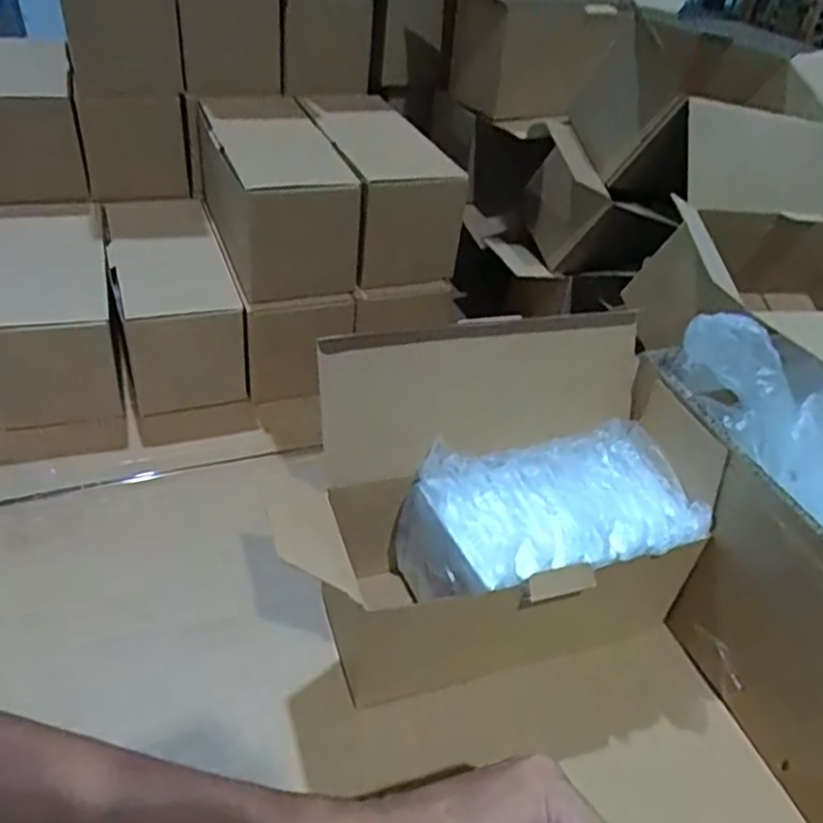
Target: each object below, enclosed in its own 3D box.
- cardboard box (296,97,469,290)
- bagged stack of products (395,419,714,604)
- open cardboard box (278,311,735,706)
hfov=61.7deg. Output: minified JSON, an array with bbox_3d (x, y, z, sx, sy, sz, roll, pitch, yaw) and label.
[{"bbox_3d":[-0.036,-0.220,0.659,0.105,0.104,0.220,-10,41,-22],"label":"cardboard box"},{"bbox_3d":[0.087,0.087,0.440,0.182,0.110,0.096,-7,40,-19],"label":"bagged stack of products"},{"bbox_3d":[0.061,0.057,0.425,0.208,0.176,0.131,-7,40,-18],"label":"open cardboard box"}]

